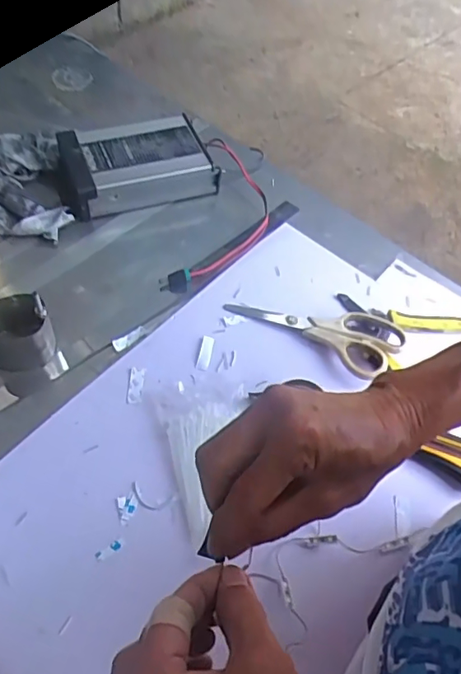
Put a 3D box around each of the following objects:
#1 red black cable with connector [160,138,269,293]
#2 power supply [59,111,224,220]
[{"bbox_3d":[-0.005,-0.149,0.651,0.099,0.030,0.246,12,54,4],"label":"red black cable with connector"},{"bbox_3d":[-0.124,-0.216,0.688,0.187,0.059,0.120,-18,58,-16],"label":"power supply"}]

